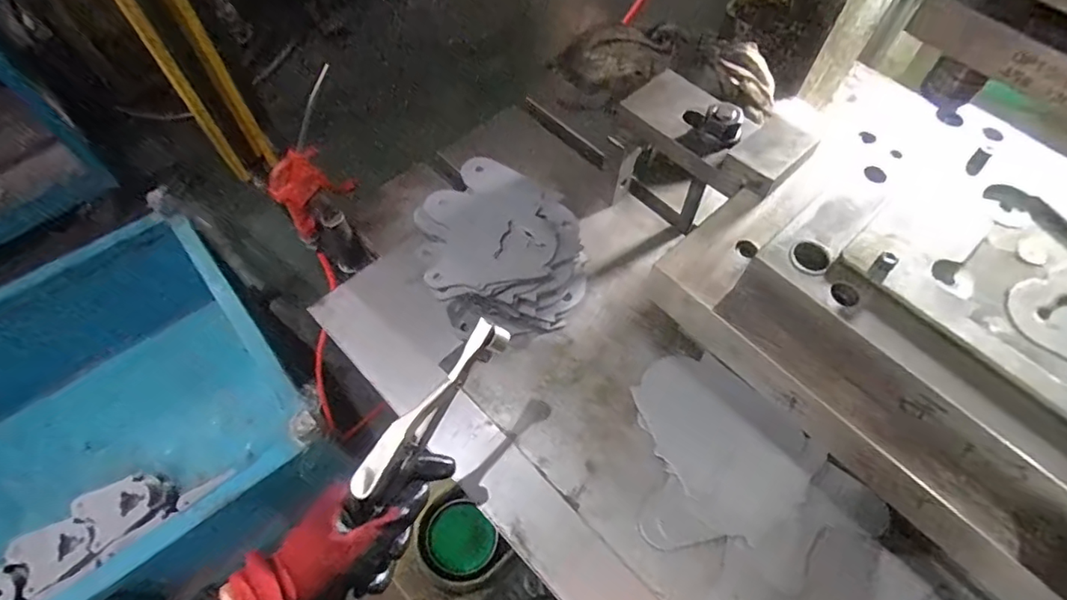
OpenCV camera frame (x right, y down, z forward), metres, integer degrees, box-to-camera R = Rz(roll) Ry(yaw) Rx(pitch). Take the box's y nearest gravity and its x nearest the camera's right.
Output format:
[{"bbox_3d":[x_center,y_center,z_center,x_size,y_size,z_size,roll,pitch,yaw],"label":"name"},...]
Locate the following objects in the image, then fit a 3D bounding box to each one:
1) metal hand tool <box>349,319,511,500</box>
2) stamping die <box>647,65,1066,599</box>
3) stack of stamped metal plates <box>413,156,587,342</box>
[{"bbox_3d":[-0.076,0.080,0.415,0.020,0.033,0.154,37,75,18],"label":"metal hand tool"},{"bbox_3d":[0.341,0.007,0.422,0.320,0.073,0.393,-37,67,-20],"label":"stamping die"},{"bbox_3d":[-0.041,-0.065,0.607,0.170,0.057,0.221,-21,64,-10],"label":"stack of stamped metal plates"}]

